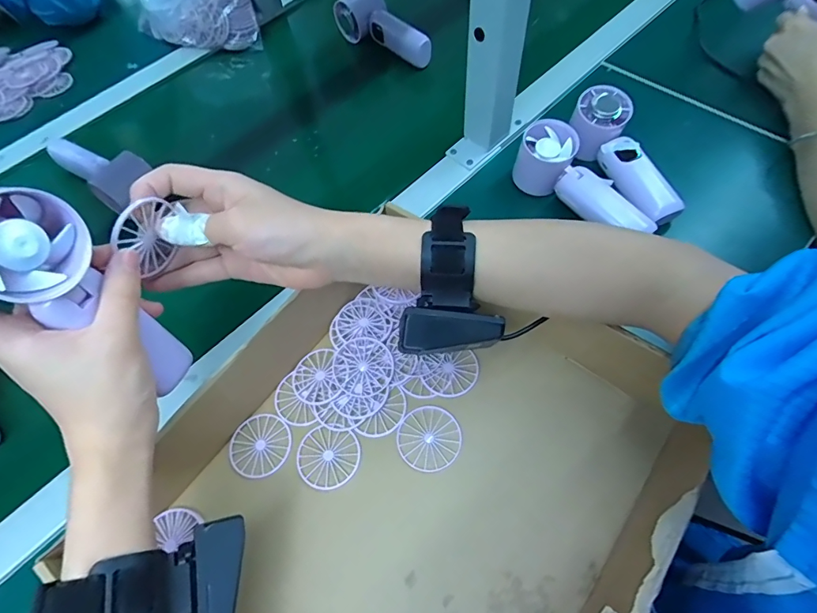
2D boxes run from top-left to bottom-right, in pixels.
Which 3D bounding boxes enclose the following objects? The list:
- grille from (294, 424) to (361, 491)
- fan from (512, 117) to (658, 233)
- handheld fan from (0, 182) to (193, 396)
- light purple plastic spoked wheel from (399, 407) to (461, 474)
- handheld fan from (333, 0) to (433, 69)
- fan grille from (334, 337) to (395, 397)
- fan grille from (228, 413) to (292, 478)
[{"bbox_3d":[-0.065,0.121,0.357,0.050,0.004,0.045,8,63,8],"label":"grille"},{"bbox_3d":[0.173,-0.120,0.447,0.152,0.052,0.053,43,72,9],"label":"fan"},{"bbox_3d":[-0.181,-0.001,0.256,0.039,0.155,0.057,30,67,33],"label":"handheld fan"},{"bbox_3d":[0.017,0.106,0.358,0.049,0.004,0.049,-2,62,3],"label":"light purple plastic spoked wheel"},{"bbox_3d":[-0.034,-0.371,0.594,0.053,0.054,0.149,-37,65,-15],"label":"handheld fan"},{"bbox_3d":[-0.039,0.052,0.383,0.049,0.009,0.049,-2,62,3],"label":"fan grille"},{"bbox_3d":[-0.123,0.114,0.368,0.050,0.004,0.048,-16,62,-4],"label":"fan grille"}]

